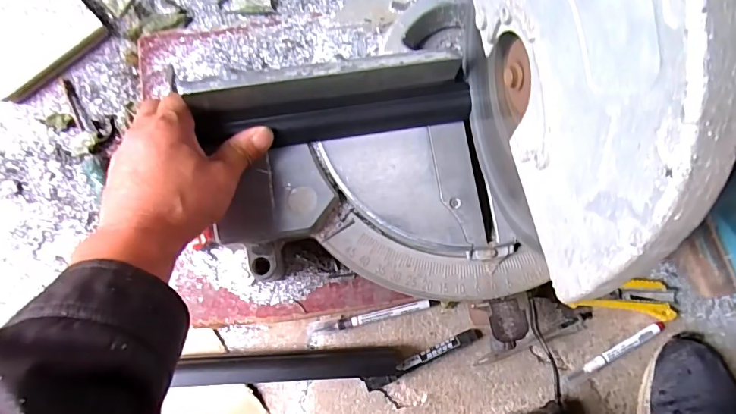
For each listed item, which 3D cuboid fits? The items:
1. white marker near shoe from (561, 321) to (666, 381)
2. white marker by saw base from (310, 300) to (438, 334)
[{"bbox_3d":[0.276,0.162,0.505,0.133,0.012,0.014,-25,86,-8],"label":"white marker near shoe"},{"bbox_3d":[0.007,0.117,0.483,0.141,0.015,0.012,-11,84,-6],"label":"white marker by saw base"}]

